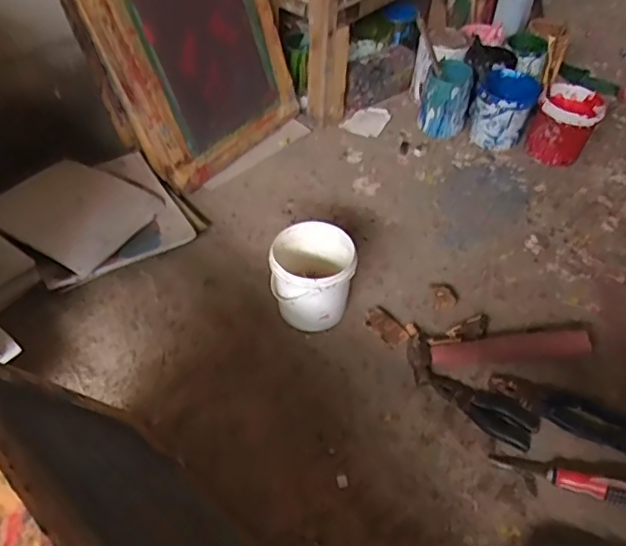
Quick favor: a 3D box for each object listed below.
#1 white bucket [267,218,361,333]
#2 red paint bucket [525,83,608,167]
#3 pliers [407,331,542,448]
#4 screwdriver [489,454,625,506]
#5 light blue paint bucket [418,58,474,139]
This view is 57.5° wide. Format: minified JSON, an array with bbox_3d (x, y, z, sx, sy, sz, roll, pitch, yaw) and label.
[{"bbox_3d":[-0.001,0.009,0.870,0.121,0.127,0.121,0,46,0],"label":"white bucket"},{"bbox_3d":[0.508,-0.296,1.159,0.121,0.128,0.123,22,50,19],"label":"red paint bucket"},{"bbox_3d":[0.212,0.160,0.787,0.204,0.027,0.059,35,54,26],"label":"pliers"},{"bbox_3d":[0.314,0.250,0.706,0.173,0.036,0.022,18,49,15],"label":"screwdriver"},{"bbox_3d":[0.283,-0.370,1.216,0.097,0.136,0.106,0,46,0],"label":"light blue paint bucket"}]

